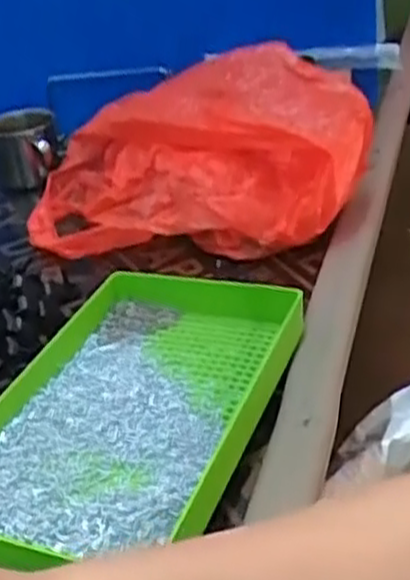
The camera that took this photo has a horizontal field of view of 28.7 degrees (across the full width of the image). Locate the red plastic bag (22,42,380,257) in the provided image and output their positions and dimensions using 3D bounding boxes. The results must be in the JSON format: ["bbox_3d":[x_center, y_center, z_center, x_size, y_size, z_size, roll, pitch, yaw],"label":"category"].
[{"bbox_3d":[-0.016,-0.127,0.689,0.292,0.129,0.174,-2,31,10],"label":"red plastic bag"}]

